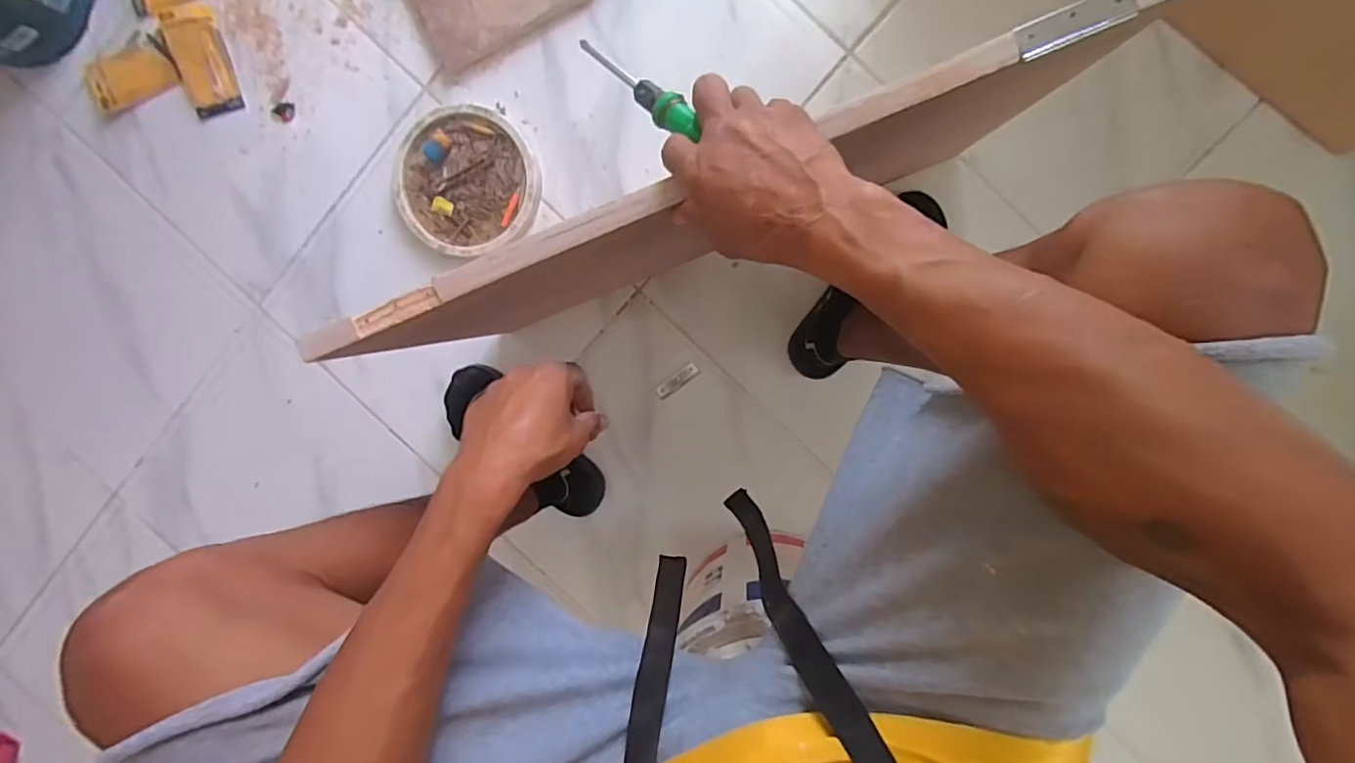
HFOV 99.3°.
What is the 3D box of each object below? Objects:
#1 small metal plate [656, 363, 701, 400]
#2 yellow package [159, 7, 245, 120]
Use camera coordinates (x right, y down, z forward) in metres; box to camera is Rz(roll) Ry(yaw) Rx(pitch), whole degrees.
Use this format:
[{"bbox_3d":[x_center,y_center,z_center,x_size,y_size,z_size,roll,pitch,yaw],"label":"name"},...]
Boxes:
[{"bbox_3d":[0.000,0.000,0.787,0.065,0.011,0.018,-36,92,9],"label":"small metal plate"},{"bbox_3d":[-0.640,-0.431,0.774,0.073,0.018,0.139,-16,95,8],"label":"yellow package"}]

